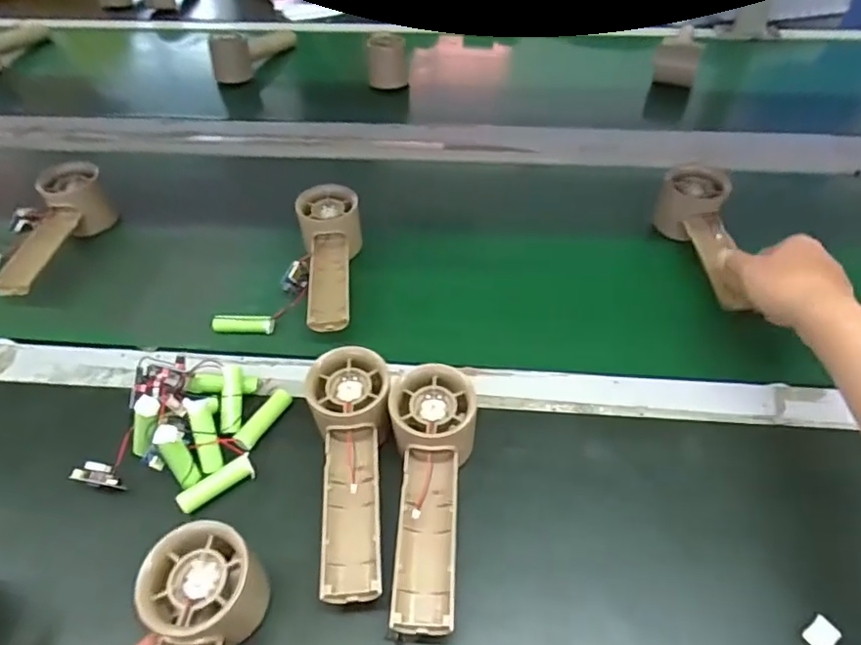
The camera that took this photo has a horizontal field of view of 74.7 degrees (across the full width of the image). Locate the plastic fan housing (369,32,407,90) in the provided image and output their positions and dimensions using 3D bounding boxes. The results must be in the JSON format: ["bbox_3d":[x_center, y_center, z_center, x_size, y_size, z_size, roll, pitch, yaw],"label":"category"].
[{"bbox_3d":[-0.061,-0.374,0.792,0.056,0.059,0.063,-3,50,-1],"label":"plastic fan housing"}]

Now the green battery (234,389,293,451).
[{"bbox_3d":[-0.123,0.072,0.418,0.012,0.012,0.054,23,53,20],"label":"green battery"}]

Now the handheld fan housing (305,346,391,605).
[{"bbox_3d":[-0.049,0.095,0.363,0.053,0.056,0.155,-6,48,-4],"label":"handheld fan housing"}]

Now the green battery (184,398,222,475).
[{"bbox_3d":[-0.155,0.078,0.389,0.014,0.052,0.015,-14,6,-11],"label":"green battery"}]

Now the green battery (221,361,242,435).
[{"bbox_3d":[-0.145,0.056,0.412,0.012,0.011,0.053,-5,67,-3],"label":"green battery"}]

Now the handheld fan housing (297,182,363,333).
[{"bbox_3d":[-0.088,-0.053,0.521,0.053,0.067,0.160,-7,49,-5],"label":"handheld fan housing"}]

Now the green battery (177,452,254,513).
[{"bbox_3d":[-0.145,0.110,0.383,0.052,0.011,0.014,-30,54,-23],"label":"green battery"}]

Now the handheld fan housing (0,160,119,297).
[{"bbox_3d":[-0.364,-0.086,0.541,0.050,0.059,0.149,5,50,6],"label":"handheld fan housing"}]

